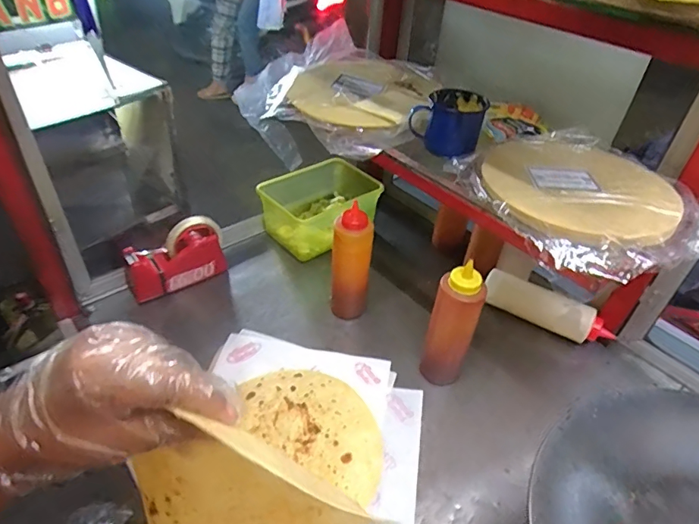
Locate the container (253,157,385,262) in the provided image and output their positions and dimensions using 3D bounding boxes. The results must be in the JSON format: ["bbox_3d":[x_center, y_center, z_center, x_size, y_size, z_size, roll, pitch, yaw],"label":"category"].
[{"bbox_3d":[-0.056,-0.110,0.923,0.208,0.098,0.160,-21,49,-26],"label":"container"}]

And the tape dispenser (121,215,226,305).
[{"bbox_3d":[-0.290,-0.009,0.795,0.164,0.095,0.059,-24,50,-28],"label":"tape dispenser"}]

